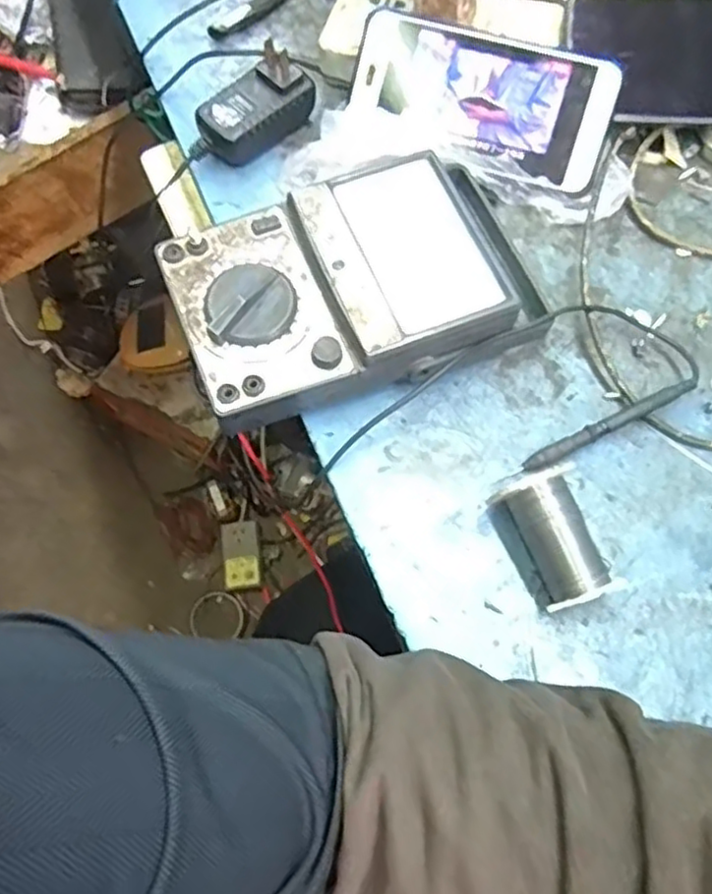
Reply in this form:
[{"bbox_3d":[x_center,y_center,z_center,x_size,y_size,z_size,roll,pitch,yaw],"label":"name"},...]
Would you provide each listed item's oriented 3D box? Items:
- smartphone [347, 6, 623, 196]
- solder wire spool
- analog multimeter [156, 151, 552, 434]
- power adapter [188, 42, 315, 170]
[{"bbox_3d":[0.074,-0.207,0.414,0.151,0.008,0.078,15,98,5],"label":"smartphone"},{"bbox_3d":[0.100,0.043,0.335,0.042,0.036,0.062,-19,69,-7],"label":"solder wire spool"},{"bbox_3d":[0.002,-0.086,0.381,0.188,0.050,0.114,-22,69,-9],"label":"analog multimeter"},{"bbox_3d":[-0.066,-0.207,0.431,0.082,0.040,0.042,-32,71,-12],"label":"power adapter"}]

